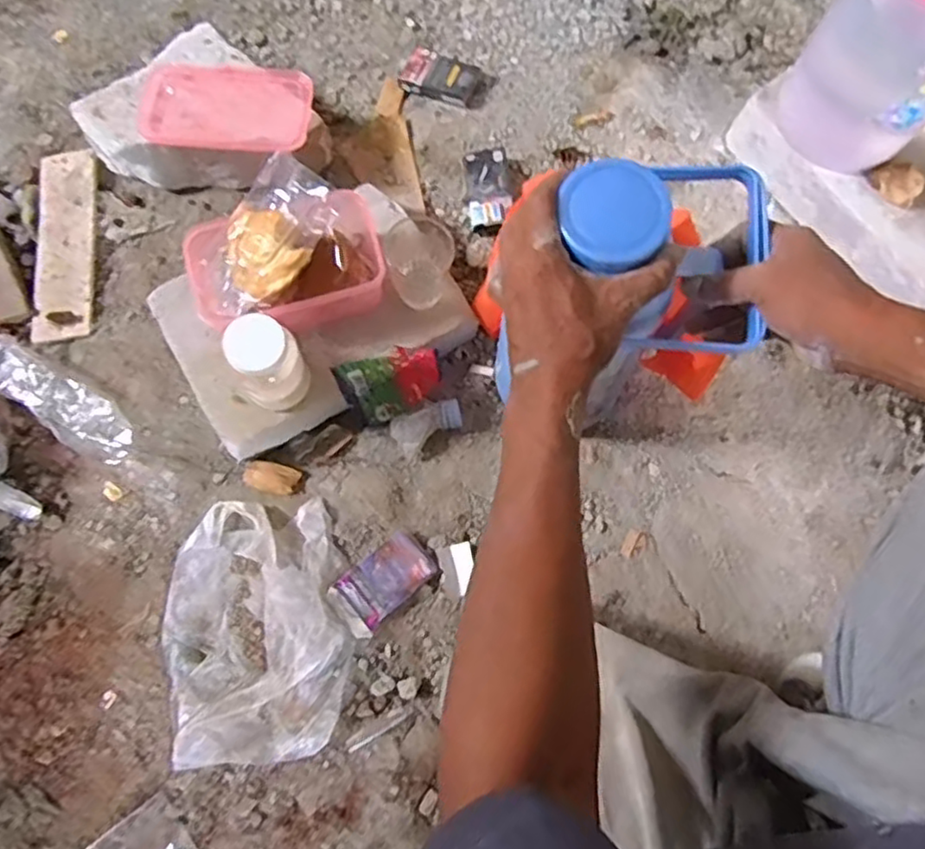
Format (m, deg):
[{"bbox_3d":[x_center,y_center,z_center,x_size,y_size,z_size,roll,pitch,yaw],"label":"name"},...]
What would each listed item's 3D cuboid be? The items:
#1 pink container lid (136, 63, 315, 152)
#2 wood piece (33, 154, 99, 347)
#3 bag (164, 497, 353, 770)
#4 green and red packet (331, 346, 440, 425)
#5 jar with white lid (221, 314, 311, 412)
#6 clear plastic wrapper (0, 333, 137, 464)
[{"bbox_3d":[-0.269,-0.361,0.775,0.188,0.017,0.111,4,74,1],"label":"pink container lid"},{"bbox_3d":[-0.473,-0.218,0.810,0.066,0.012,0.244,-6,74,-2],"label":"wood piece"},{"bbox_3d":[-0.209,0.204,0.687,0.182,0.039,0.253,-5,74,-2],"label":"bag"},{"bbox_3d":[-0.073,-0.046,0.713,0.103,0.083,0.018,-24,49,1],"label":"green and red packet"},{"bbox_3d":[-0.185,-0.054,0.656,0.064,0.113,0.055,-43,79,-11],"label":"jar with white lid"},{"bbox_3d":[-0.447,-0.028,0.752,0.211,0.040,0.061,33,76,9],"label":"clear plastic wrapper"}]

